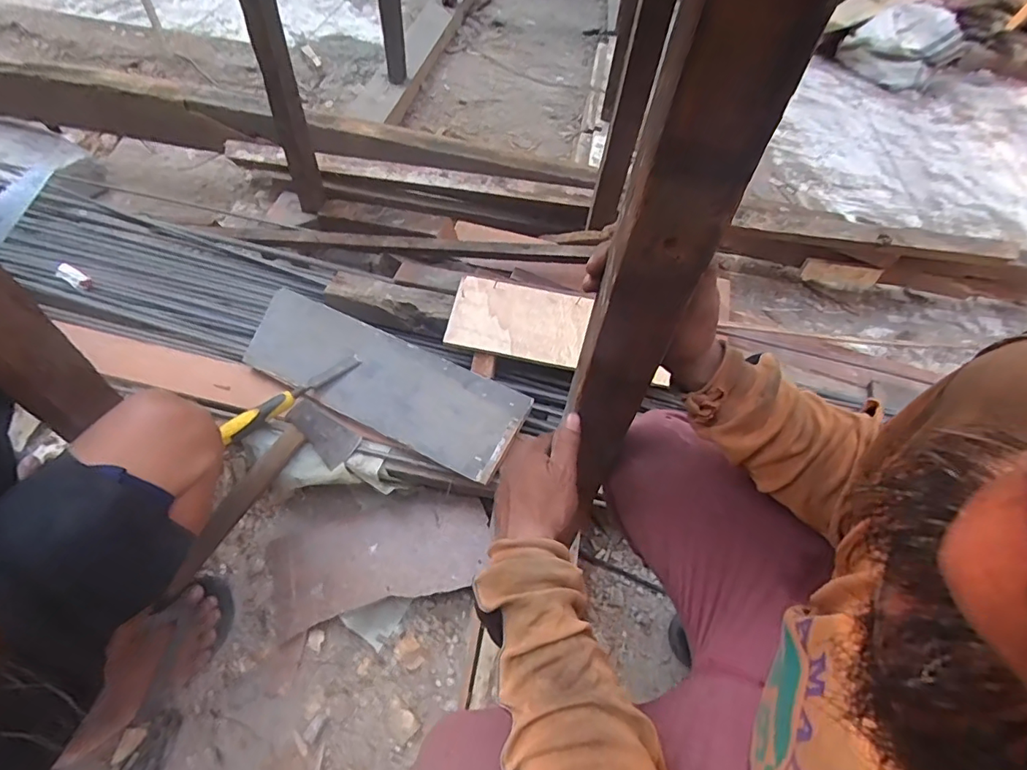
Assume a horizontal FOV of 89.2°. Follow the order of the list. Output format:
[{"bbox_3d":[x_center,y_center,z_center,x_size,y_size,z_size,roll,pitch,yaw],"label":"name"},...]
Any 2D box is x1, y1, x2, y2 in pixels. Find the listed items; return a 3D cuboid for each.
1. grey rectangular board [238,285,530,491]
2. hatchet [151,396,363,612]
[{"bbox_3d":[-0.221,-0.012,0.842,0.485,0.021,0.152,23,67,16],"label":"grey rectangular board"},{"bbox_3d":[-0.389,0.168,0.770,0.120,0.054,0.333,38,82,21],"label":"hatchet"}]

